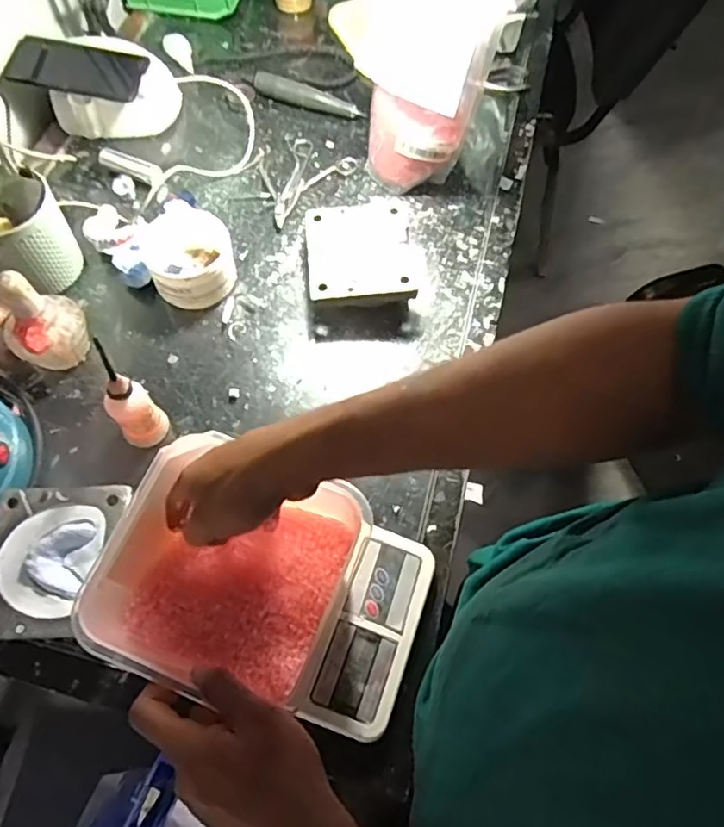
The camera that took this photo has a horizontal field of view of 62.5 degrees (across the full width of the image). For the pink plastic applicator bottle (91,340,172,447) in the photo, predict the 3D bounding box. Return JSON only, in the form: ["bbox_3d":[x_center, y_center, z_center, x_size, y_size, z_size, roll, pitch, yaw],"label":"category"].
[{"bbox_3d":[-0.217,-0.010,0.560,0.045,0.128,0.039,-32,69,-17],"label":"pink plastic applicator bottle"}]

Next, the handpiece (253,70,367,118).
[{"bbox_3d":[-0.074,-0.442,0.825,0.165,0.025,0.025,24,65,9],"label":"handpiece"}]

